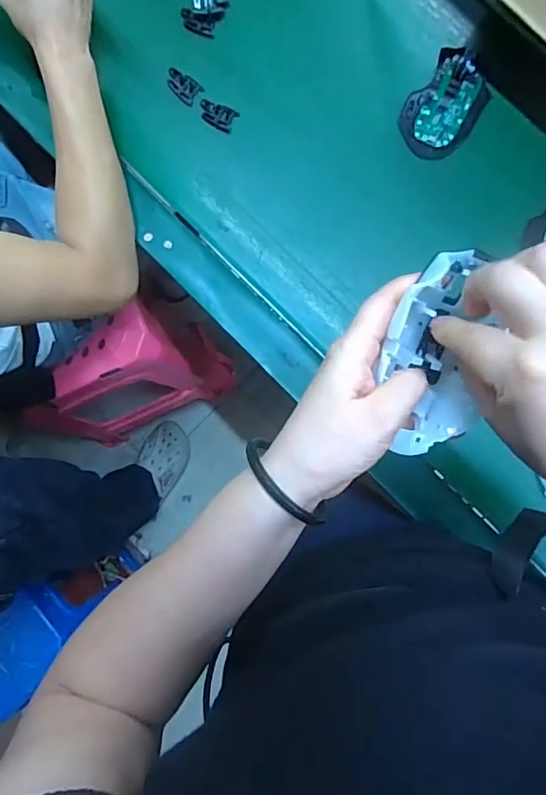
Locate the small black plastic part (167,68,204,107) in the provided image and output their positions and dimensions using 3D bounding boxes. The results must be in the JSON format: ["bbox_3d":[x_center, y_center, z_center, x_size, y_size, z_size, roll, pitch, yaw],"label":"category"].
[{"bbox_3d":[-0.101,-0.348,0.578,0.045,0.004,0.027,41,89,5],"label":"small black plastic part"}]

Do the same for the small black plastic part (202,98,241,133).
[{"bbox_3d":[-0.063,-0.313,0.576,0.042,0.004,0.026,23,87,5],"label":"small black plastic part"}]

